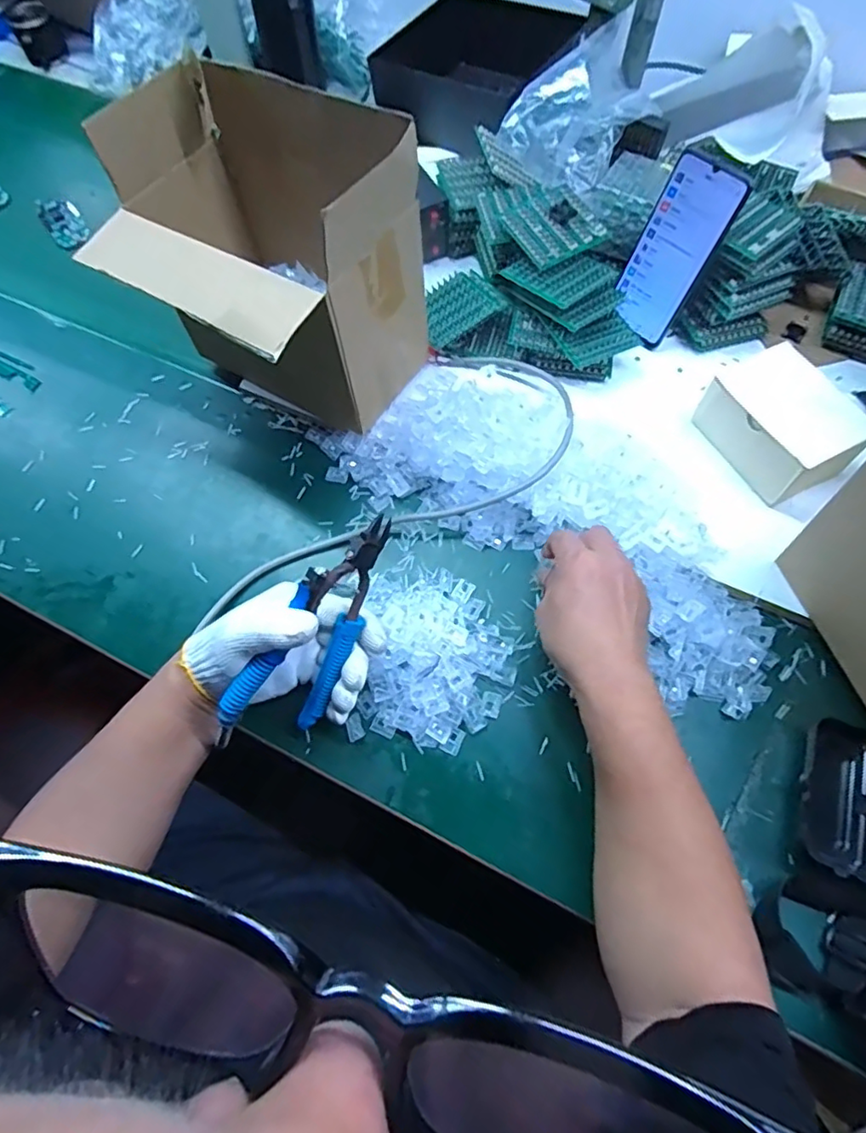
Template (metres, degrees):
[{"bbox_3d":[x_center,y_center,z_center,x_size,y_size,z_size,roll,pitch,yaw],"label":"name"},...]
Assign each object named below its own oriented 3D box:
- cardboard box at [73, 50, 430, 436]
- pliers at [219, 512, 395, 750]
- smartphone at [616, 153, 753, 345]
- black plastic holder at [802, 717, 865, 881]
[{"bbox_3d":[-0.142,-0.267,0.542,0.233,0.229,0.227,31,70,14],"label":"cardboard box"},{"bbox_3d":[-0.088,0.051,0.442,0.193,0.079,0.020,-58,40,8],"label":"pliers"},{"bbox_3d":[0.238,-0.309,0.585,0.075,0.160,0.014,39,51,18],"label":"smartphone"},{"bbox_3d":[0.307,0.172,0.441,0.052,0.028,0.109,15,67,8],"label":"black plastic holder"}]

